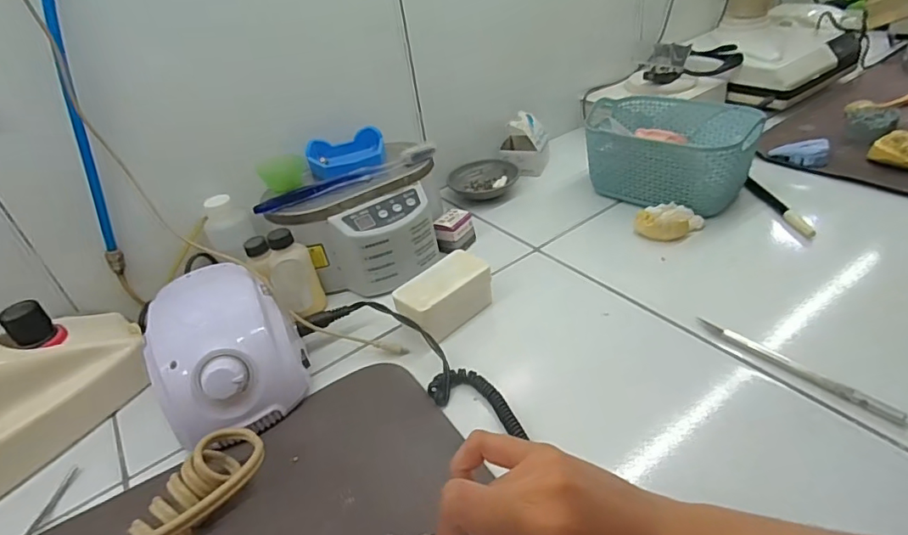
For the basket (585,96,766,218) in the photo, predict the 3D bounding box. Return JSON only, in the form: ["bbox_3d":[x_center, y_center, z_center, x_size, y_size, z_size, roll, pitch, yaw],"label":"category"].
[{"bbox_3d":[0.239,-0.131,0.576,0.161,0.083,0.124,21,45,38],"label":"basket"}]

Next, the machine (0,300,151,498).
[{"bbox_3d":[-0.332,0.094,0.405,0.080,0.089,0.164,18,44,34],"label":"machine"}]

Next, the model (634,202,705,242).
[{"bbox_3d":[0.219,-0.047,0.527,0.055,0.023,0.049,19,44,36],"label":"model"}]

